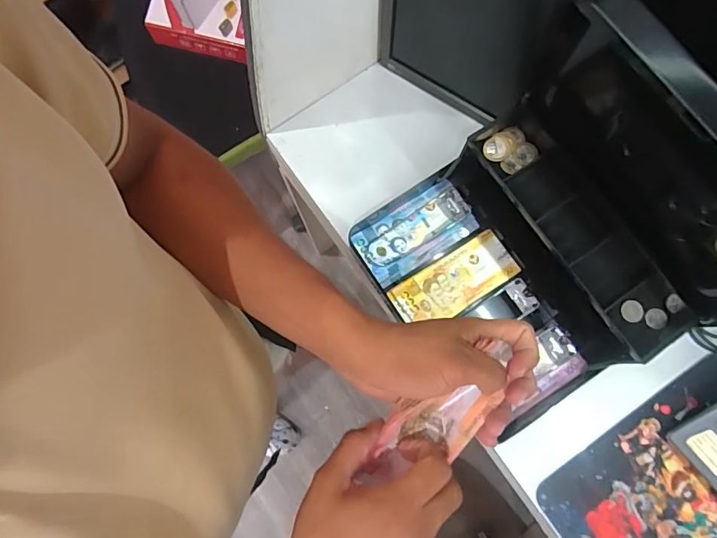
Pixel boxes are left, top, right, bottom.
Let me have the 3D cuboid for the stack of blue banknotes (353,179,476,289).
[{"bbox_3d":[0.073,-0.048,0.590,0.151,0.018,0.084,-31,80,-5],"label":"stack of blue banknotes"}]

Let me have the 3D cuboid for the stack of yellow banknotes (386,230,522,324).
[{"bbox_3d":[0.120,0.018,0.564,0.157,0.018,0.070,-31,80,-6],"label":"stack of yellow banknotes"}]

